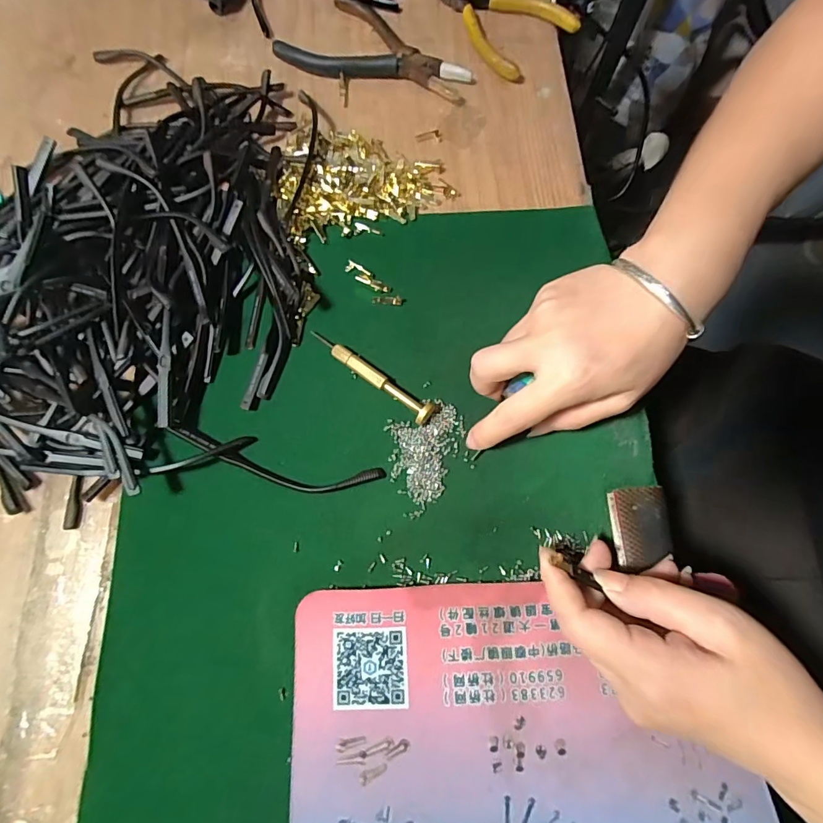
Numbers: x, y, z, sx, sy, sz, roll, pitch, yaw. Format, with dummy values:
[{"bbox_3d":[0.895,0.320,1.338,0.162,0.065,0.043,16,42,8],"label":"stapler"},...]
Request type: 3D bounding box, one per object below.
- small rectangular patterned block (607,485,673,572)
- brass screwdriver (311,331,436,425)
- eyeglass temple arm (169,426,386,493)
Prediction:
[{"bbox_3d":[0.132,0.065,0.255,0.032,0.007,0.043,-2,74,0],"label":"small rectangular patterned block"},{"bbox_3d":[-0.026,-0.023,0.278,0.092,0.011,0.012,35,77,10],"label":"brass screwdriver"},{"bbox_3d":[-0.081,0.032,0.265,0.127,0.008,0.022,11,74,3],"label":"eyeglass temple arm"}]

